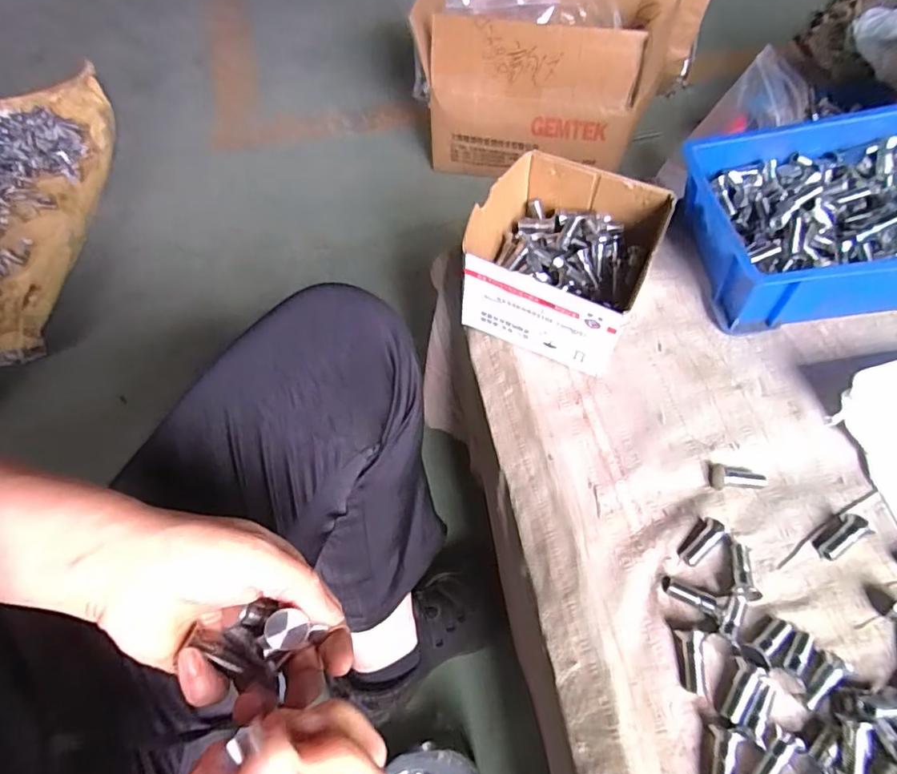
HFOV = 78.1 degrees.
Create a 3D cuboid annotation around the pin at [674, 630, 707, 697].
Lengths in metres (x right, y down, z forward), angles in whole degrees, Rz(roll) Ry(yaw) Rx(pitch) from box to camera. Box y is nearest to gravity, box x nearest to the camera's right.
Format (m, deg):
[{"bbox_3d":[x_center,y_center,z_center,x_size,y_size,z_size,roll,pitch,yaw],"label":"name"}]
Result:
[{"bbox_3d":[0.148,0.168,0.338,0.013,0.015,0.035,1,71,3],"label":"pin"}]

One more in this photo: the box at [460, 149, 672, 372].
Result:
[{"bbox_3d":[0.094,-0.109,0.468,0.142,0.077,0.147,25,61,15],"label":"box"}]

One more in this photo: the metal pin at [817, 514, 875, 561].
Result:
[{"bbox_3d":[0.269,0.103,0.378,0.038,0.014,0.016,-27,61,-14],"label":"metal pin"}]

